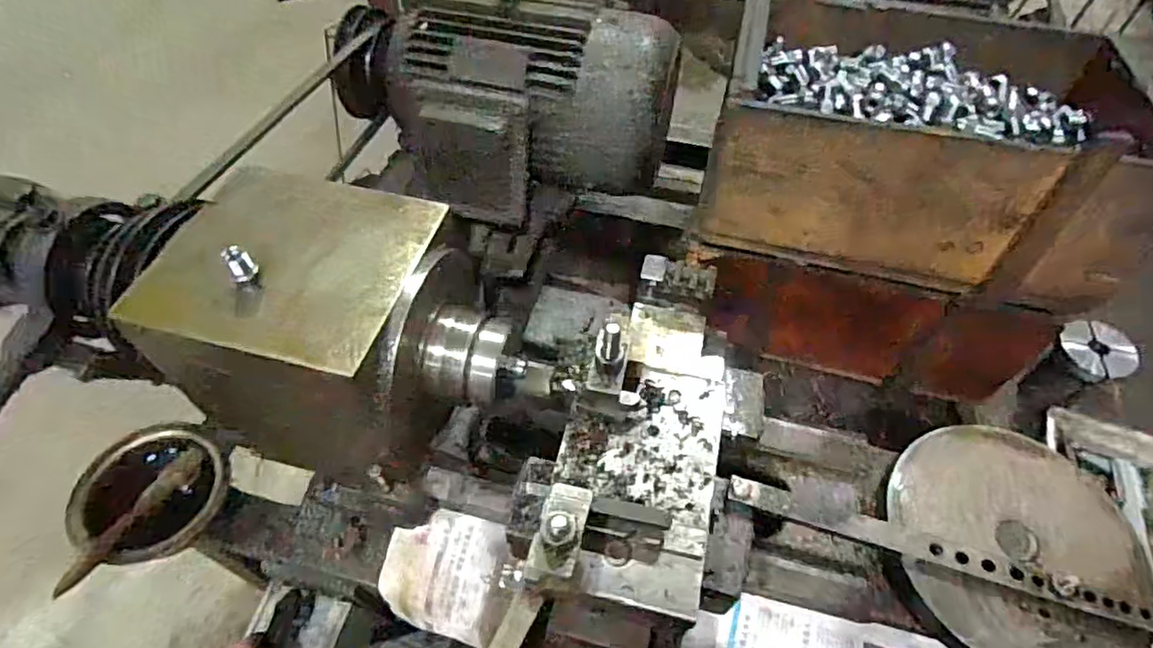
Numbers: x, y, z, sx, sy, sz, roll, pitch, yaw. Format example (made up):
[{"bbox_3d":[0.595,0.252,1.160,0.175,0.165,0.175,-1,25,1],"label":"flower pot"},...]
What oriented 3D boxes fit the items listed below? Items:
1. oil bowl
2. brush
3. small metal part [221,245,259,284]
[{"bbox_3d":[-0.402,0.162,0.589,0.122,0.053,0.127,1,53,-1],"label":"oil bowl"},{"bbox_3d":[-0.404,0.176,0.561,0.020,0.023,0.149,16,42,11],"label":"brush"},{"bbox_3d":[-0.215,-0.038,0.393,0.015,0.026,0.011,-35,61,-24],"label":"small metal part"}]

